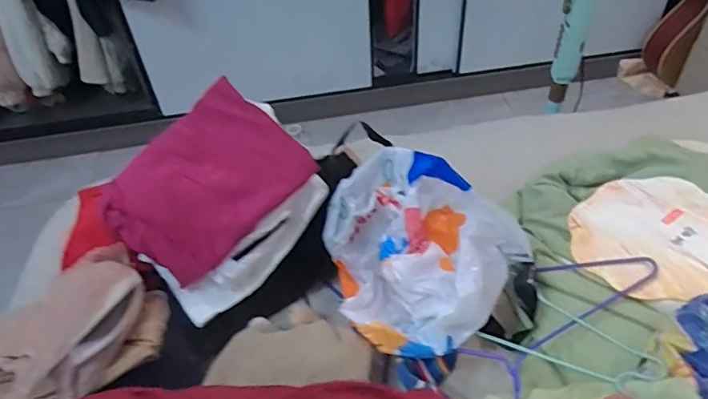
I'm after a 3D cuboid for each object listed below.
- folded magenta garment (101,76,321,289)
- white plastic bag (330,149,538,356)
[{"bbox_3d":[-0.200,-0.026,0.683,0.246,0.049,0.193,-43,77,-7],"label":"folded magenta garment"},{"bbox_3d":[0.068,0.074,0.664,0.260,0.160,0.204,19,50,21],"label":"white plastic bag"}]

